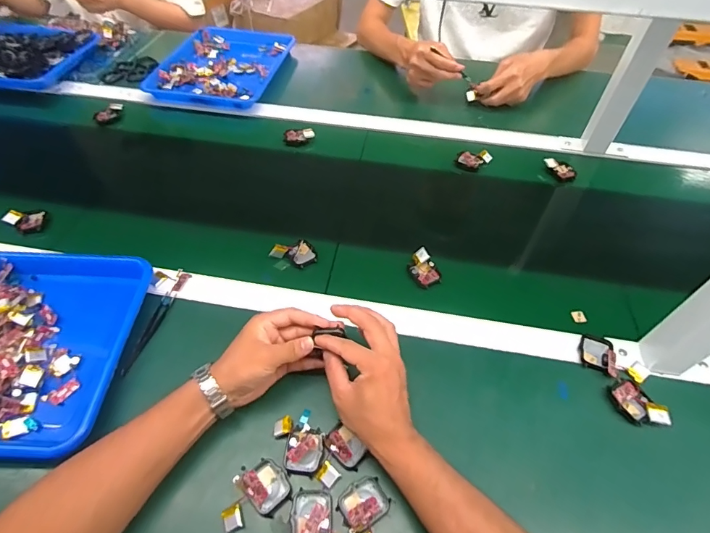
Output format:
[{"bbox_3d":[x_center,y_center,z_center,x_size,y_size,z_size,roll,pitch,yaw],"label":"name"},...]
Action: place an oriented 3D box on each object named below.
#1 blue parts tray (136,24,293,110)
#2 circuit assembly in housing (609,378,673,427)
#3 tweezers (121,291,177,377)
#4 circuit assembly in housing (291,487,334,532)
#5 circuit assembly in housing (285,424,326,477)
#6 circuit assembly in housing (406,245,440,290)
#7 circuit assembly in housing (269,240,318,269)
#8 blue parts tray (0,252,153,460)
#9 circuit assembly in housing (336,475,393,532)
[{"bbox_3d":[-0.289,-0.460,0.942,0.255,0.032,0.329,7,52,4],"label":"blue parts tray"},{"bbox_3d":[0.319,0.155,0.466,0.037,0.015,0.058,-25,57,-20],"label":"circuit assembly in housing"},{"bbox_3d":[-0.258,0.082,0.526,0.015,0.009,0.118,8,52,5],"label":"tweezers"},{"bbox_3d":[-0.041,0.242,0.397,0.039,0.010,0.051,-1,52,-3],"label":"circuit assembly in housing"},{"bbox_3d":[-0.052,0.193,0.436,0.037,0.011,0.044,7,52,4],"label":"circuit assembly in housing"},{"bbox_3d":[0.097,0.001,0.585,0.036,0.025,0.051,-19,55,-16],"label":"circuit assembly in housing"},{"bbox_3d":[-0.086,-0.022,0.606,0.063,0.018,0.042,17,53,11],"label":"circuit assembly in housing"},{"bbox_3d":[-0.437,0.084,0.488,0.332,0.042,0.257,1,52,-1],"label":"blue parts tray"},{"bbox_3d":[0.008,0.231,0.406,0.047,0.012,0.040,-28,58,-22],"label":"circuit assembly in housing"}]

